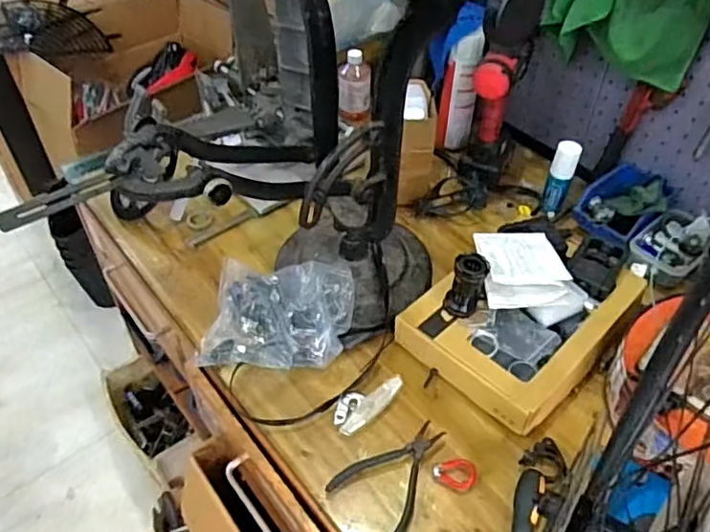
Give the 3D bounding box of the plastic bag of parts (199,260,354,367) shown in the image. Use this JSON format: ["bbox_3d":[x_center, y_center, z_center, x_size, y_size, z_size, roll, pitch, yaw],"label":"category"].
[{"bbox_3d":[-0.108,0.068,0.879,0.205,0.071,0.165,7,46,5],"label":"plastic bag of parts"}]

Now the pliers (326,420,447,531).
[{"bbox_3d":[0.058,0.252,0.743,0.151,0.023,0.106,-34,55,-29],"label":"pliers"}]

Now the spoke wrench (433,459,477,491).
[{"bbox_3d":[0.123,0.254,0.746,0.051,0.015,0.035,13,47,12],"label":"spoke wrench"}]

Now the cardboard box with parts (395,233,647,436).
[{"bbox_3d":[0.245,0.058,0.870,0.236,0.140,0.312,35,55,29],"label":"cardboard box with parts"}]

